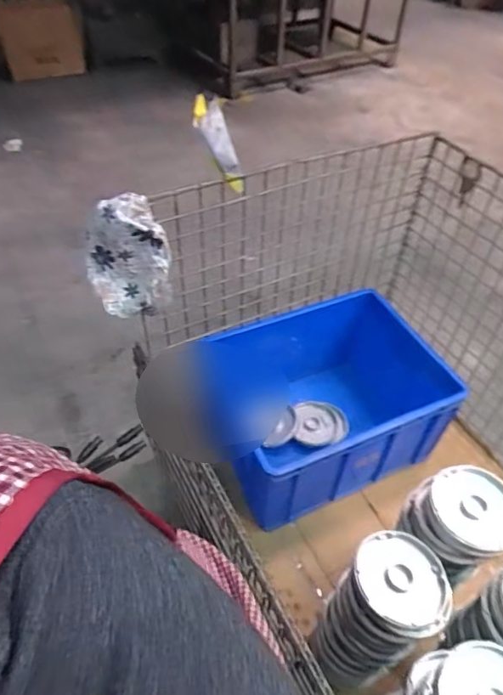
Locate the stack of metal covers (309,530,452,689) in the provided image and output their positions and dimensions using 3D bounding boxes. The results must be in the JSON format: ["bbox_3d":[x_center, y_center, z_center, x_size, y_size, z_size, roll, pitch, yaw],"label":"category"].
[{"bbox_3d":[0.225,0.479,0.895,0.150,0.375,0.147,-23,52,-22],"label":"stack of metal covers"}]

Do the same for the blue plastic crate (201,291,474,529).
[{"bbox_3d":[0.167,0.149,1.304,0.527,0.310,0.422,-19,51,-18],"label":"blue plastic crate"}]

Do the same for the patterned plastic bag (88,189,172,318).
[{"bbox_3d":[-0.242,-0.171,0.971,0.150,0.235,0.124,-15,50,-16],"label":"patterned plastic bag"}]

